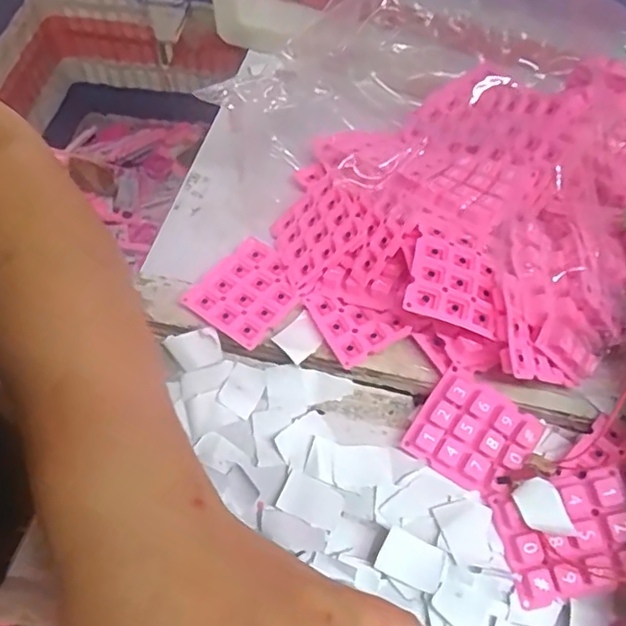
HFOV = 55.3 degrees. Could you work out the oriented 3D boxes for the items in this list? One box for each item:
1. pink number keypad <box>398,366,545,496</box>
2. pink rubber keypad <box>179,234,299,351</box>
[{"bbox_3d":[0.080,0.061,0.298,0.056,0.011,0.049,33,80,4],"label":"pink number keypad"},{"bbox_3d":[-0.035,-0.011,0.329,0.048,0.008,0.057,34,63,19],"label":"pink rubber keypad"}]

